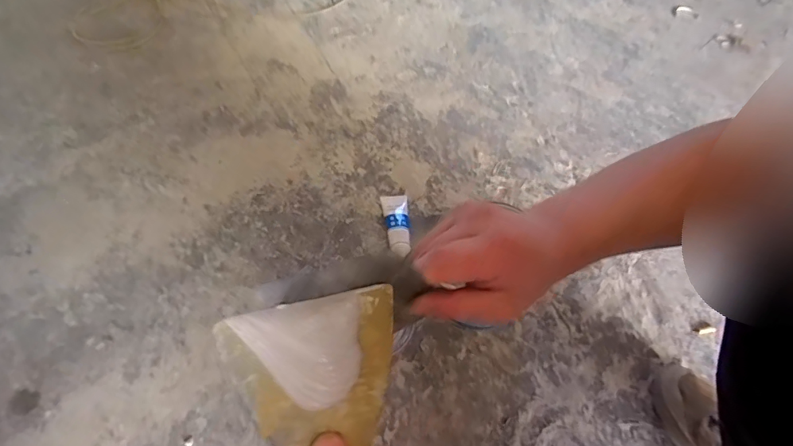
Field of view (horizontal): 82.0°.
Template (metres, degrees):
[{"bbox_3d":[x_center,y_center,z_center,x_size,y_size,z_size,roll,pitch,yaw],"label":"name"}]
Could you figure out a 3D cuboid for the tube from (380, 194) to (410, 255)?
[{"bbox_3d":[0.002,0.000,0.858,0.047,0.025,0.149,-5,48,-4],"label":"tube"}]

